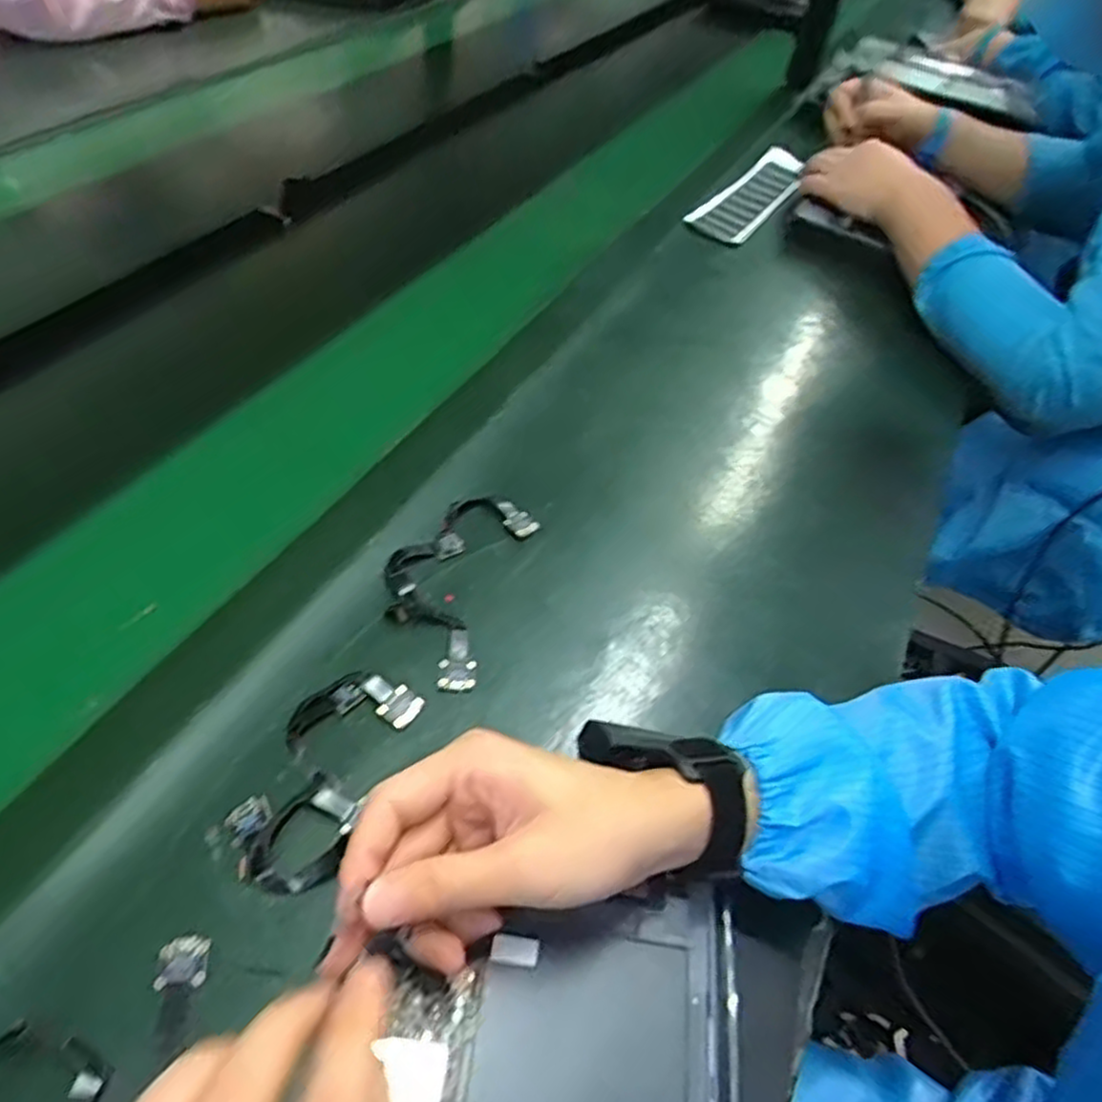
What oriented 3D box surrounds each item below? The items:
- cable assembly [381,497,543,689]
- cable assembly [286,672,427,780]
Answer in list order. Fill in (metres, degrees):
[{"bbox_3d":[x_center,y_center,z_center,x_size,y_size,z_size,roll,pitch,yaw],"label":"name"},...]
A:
[{"bbox_3d":[-0.068,0.016,0.497,0.082,0.010,0.154,15,49,7],"label":"cable assembly"},{"bbox_3d":[-0.115,0.093,0.426,0.074,0.005,0.046,-30,58,-28],"label":"cable assembly"}]

